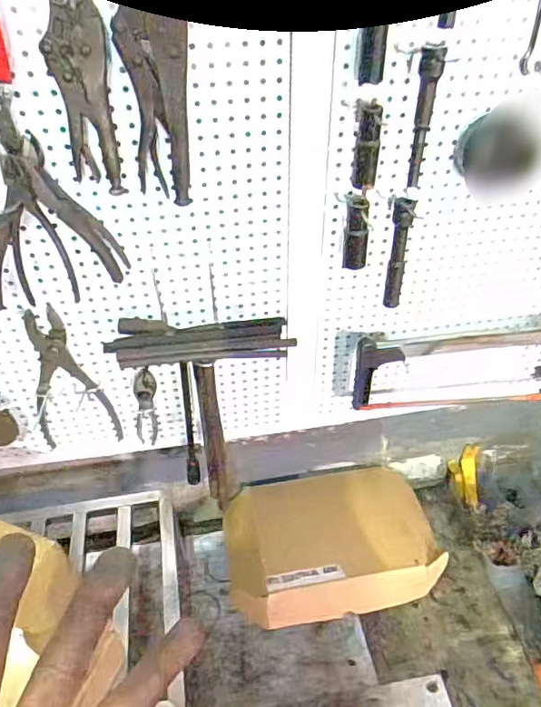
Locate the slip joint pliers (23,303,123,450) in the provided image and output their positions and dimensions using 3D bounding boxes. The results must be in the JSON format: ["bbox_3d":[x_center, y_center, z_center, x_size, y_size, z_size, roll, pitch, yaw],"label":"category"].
[{"bbox_3d":[-0.266,0.039,0.691,0.105,0.231,0.010,-6,42,-7],"label":"slip joint pliers"}]

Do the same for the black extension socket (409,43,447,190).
[{"bbox_3d":[0.144,-0.221,0.505,0.019,0.120,0.015,10,42,11],"label":"black extension socket"}]

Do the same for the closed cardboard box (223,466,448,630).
[{"bbox_3d":[0.104,0.321,0.924,0.356,0.104,0.234,-8,42,-9],"label":"closed cardboard box"}]

